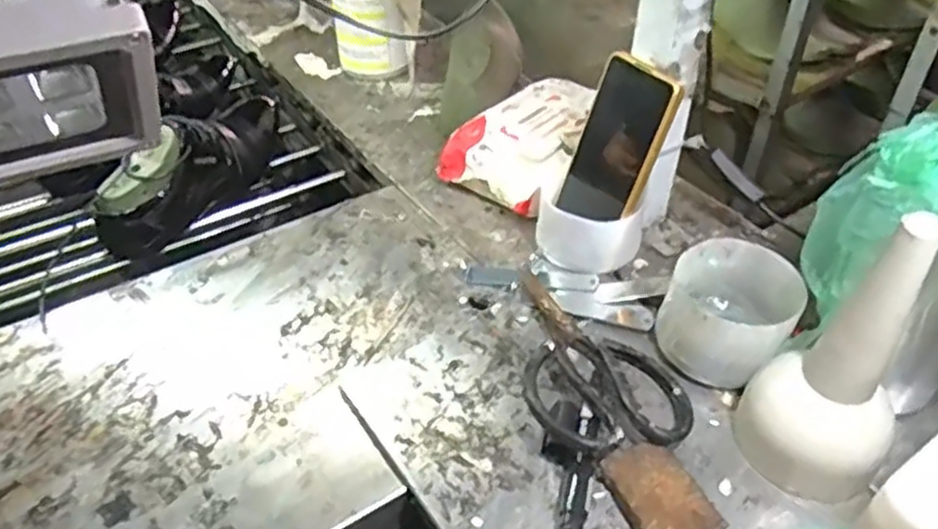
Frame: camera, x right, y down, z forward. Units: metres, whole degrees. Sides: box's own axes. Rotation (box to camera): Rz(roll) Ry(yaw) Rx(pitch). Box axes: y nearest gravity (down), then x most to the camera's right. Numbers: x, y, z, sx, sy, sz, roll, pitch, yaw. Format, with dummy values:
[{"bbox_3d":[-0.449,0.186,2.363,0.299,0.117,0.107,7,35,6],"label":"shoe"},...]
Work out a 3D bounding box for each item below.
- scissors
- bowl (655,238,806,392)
[{"bbox_3d":[0.071,0.066,0.510,0.102,0.019,0.171,-19,46,-32],"label":"scissors"},{"bbox_3d":[0.183,0.037,0.522,0.086,0.066,0.095,27,48,27],"label":"bowl"}]

